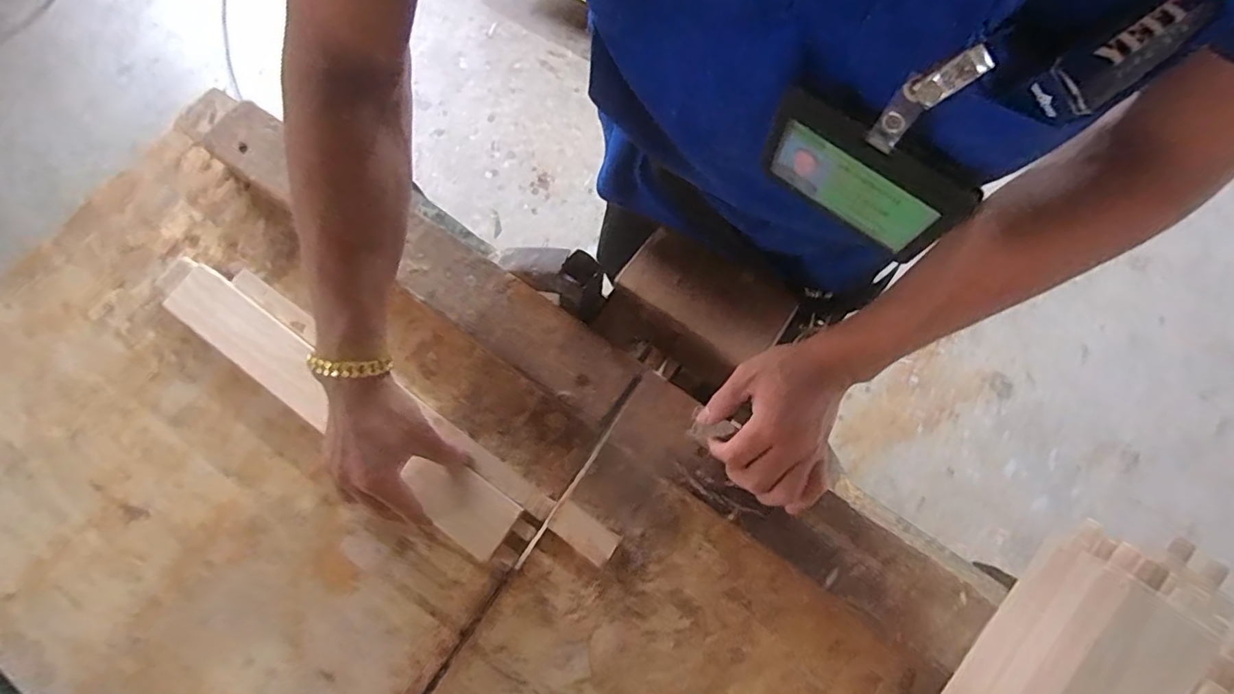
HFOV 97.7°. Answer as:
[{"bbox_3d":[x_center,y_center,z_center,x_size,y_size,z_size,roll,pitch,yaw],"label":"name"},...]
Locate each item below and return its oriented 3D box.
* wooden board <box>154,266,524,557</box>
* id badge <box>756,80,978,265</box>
[{"bbox_3d":[-0.255,0.050,0.487,0.393,0.017,0.052,34,77,9],"label":"wooden board"},{"bbox_3d":[0.118,-0.085,0.273,0.098,0.073,0.009,38,79,13],"label":"id badge"}]

